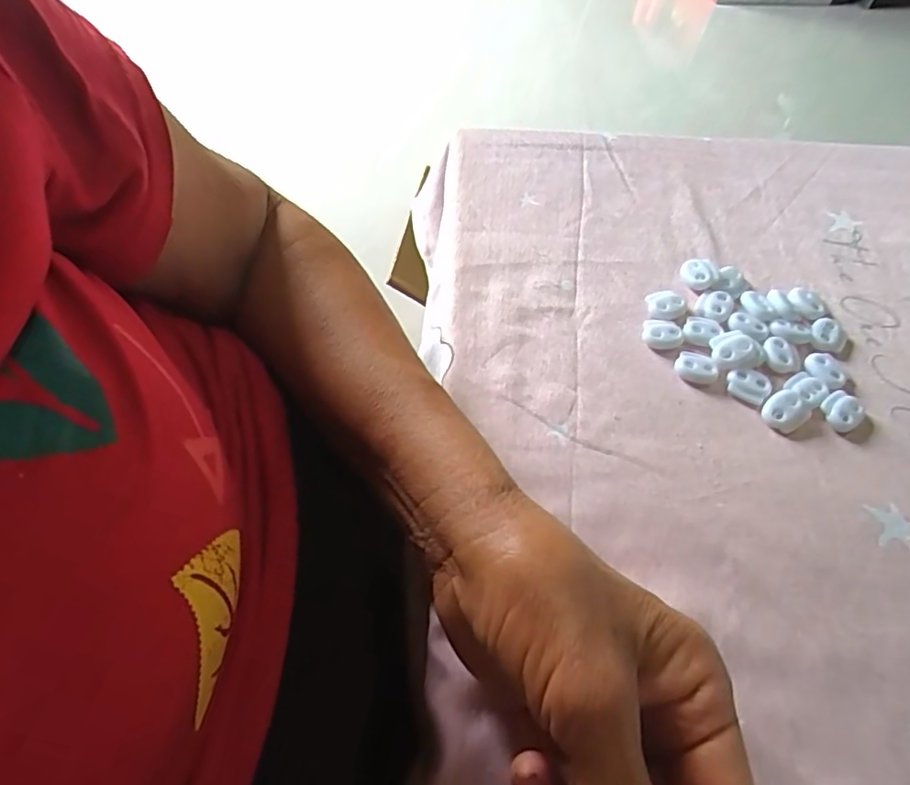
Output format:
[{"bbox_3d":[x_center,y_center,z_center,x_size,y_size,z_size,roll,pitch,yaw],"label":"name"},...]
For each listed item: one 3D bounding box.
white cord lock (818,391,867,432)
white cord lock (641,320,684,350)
[{"bbox_3d":[0.198,0.009,0.294,0.021,0.007,0.019,-25,62,-18],"label":"white cord lock"},{"bbox_3d":[0.114,-0.032,0.314,0.022,0.005,0.018,10,57,3],"label":"white cord lock"}]

